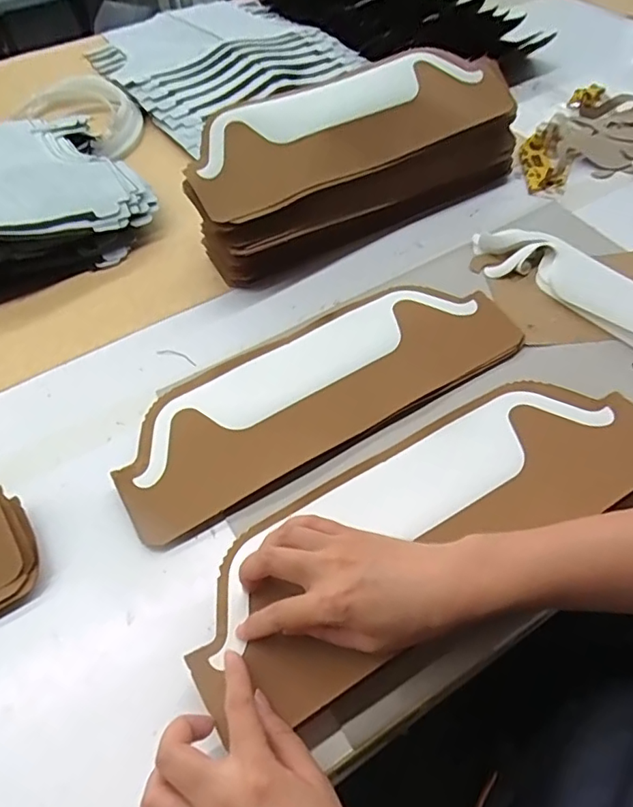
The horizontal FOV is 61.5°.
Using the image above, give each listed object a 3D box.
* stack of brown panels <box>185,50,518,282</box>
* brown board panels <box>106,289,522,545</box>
[{"bbox_3d":[0.051,-0.294,0.650,0.421,0.132,0.146,-27,58,-15],"label":"stack of brown panels"},{"bbox_3d":[0.003,-0.020,0.517,0.401,0.020,0.142,-27,65,-14],"label":"brown board panels"}]

